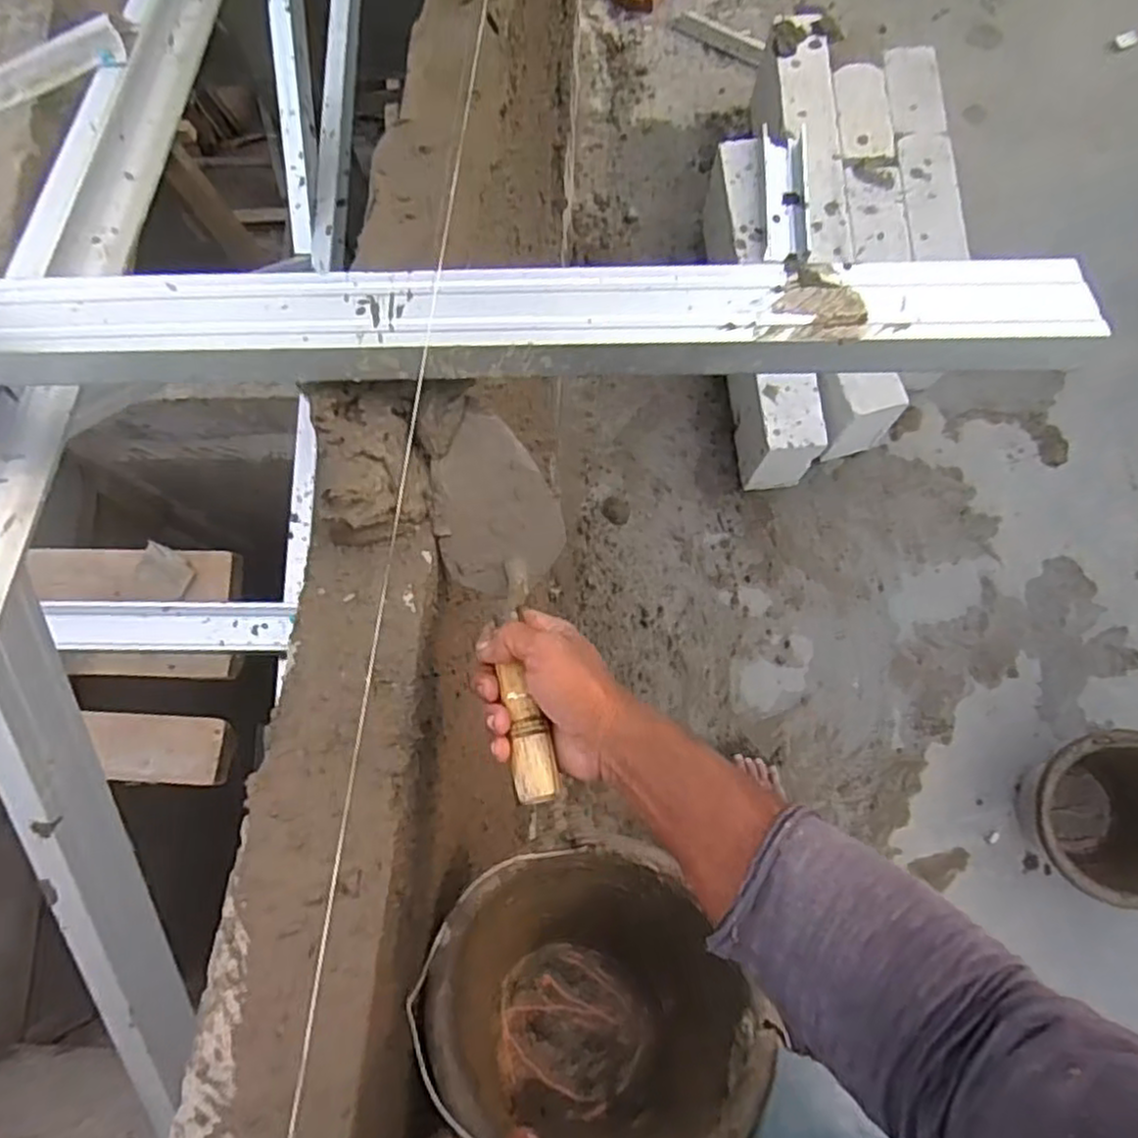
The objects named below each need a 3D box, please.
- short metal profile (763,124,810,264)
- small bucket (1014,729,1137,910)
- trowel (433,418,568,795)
[{"bbox_3d":[0.384,-0.659,1.278,0.082,0.025,0.264,1,77,1],"label":"short metal profile"},{"bbox_3d":[0.829,0.382,1.143,0.243,0.193,0.238,0,77,1],"label":"small bucket"},{"bbox_3d":[-0.042,0.026,0.524,0.093,0.063,0.282,-12,68,-1],"label":"trowel"}]

